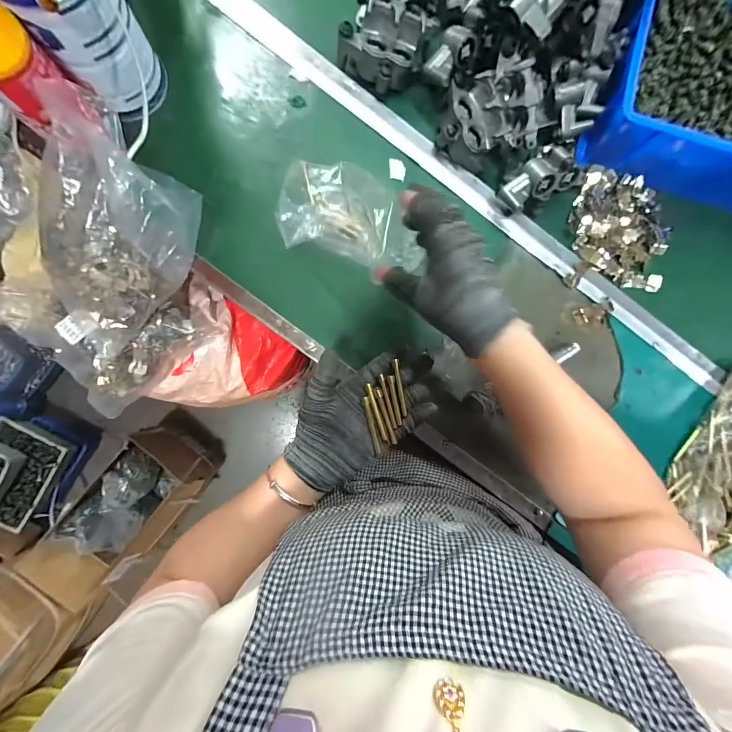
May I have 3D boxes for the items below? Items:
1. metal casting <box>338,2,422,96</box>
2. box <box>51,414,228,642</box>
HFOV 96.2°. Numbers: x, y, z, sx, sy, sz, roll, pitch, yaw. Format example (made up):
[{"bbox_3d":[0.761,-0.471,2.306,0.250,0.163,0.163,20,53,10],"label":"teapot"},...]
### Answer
[{"bbox_3d":[0.018,-0.384,0.400,0.102,0.060,0.055,1,88,-5],"label":"metal casting"},{"bbox_3d":[-0.621,0.345,0.975,0.239,0.275,0.378,32,86,-3],"label":"box"}]

